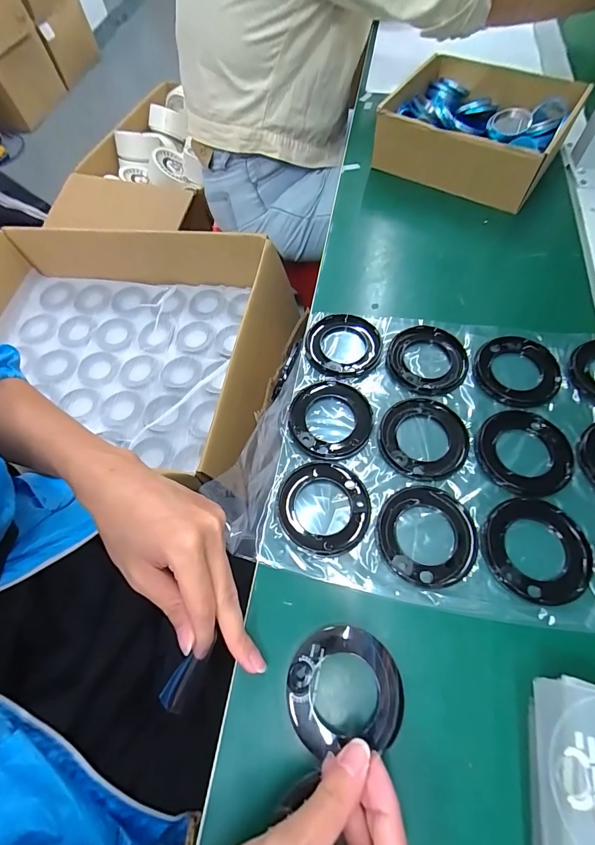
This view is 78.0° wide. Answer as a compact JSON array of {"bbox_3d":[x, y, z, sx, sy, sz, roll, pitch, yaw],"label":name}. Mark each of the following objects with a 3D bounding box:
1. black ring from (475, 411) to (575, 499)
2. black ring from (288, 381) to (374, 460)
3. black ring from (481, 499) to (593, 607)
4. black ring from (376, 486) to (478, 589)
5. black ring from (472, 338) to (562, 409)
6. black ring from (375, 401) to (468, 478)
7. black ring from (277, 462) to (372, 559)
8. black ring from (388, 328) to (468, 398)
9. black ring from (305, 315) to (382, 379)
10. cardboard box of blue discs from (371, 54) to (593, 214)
[{"bbox_3d":[0.198,0.025,0.319,0.075,0.004,0.080,-2,64,4],"label":"black ring"},{"bbox_3d":[0.030,-0.003,0.341,0.076,0.007,0.075,-2,64,4],"label":"black ring"},{"bbox_3d":[0.186,0.099,0.285,0.078,0.004,0.076,-2,64,4],"label":"black ring"},{"bbox_3d":[0.104,0.090,0.295,0.078,0.004,0.075,-2,64,4],"label":"black ring"},{"bbox_3d":[0.210,-0.050,0.350,0.074,0.007,0.076,-2,64,4],"label":"black ring"},{"bbox_3d":[0.115,0.014,0.330,0.083,0.004,0.072,-24,64,-7],"label":"black ring"},{"bbox_3d":[0.022,0.070,0.308,0.075,0.005,0.077,-2,64,4],"label":"black ring"},{"bbox_3d":[0.129,-0.062,0.365,0.075,0.007,0.076,-2,64,4],"label":"black ring"},{"bbox_3d":[0.046,-0.078,0.376,0.074,0.007,0.076,-2,64,4],"label":"black ring"},{"bbox_3d":[0.239,-0.386,0.486,0.211,0.074,0.200,35,71,20],"label":"cardboard box of blue discs"}]

